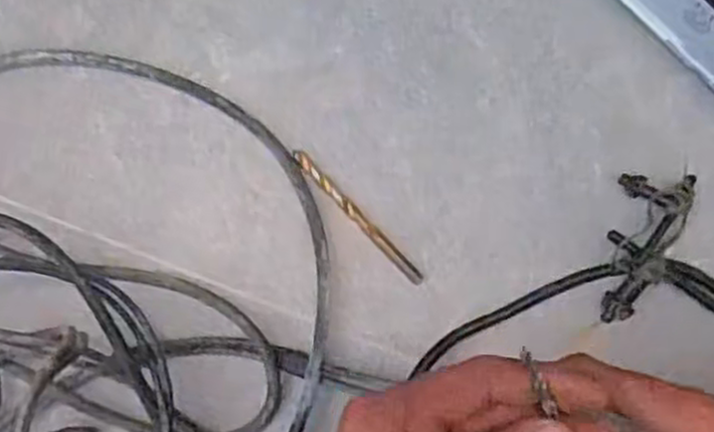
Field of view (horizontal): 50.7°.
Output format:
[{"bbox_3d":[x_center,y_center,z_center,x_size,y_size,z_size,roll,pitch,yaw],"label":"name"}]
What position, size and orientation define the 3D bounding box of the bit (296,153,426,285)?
[{"bbox_3d":[0.000,0.001,0.400,0.008,0.004,0.094,-44,85,7],"label":"bit"}]

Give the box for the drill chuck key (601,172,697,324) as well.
[{"bbox_3d":[0.137,0.012,0.375,0.032,0.018,0.080,26,95,7],"label":"drill chuck key"}]

